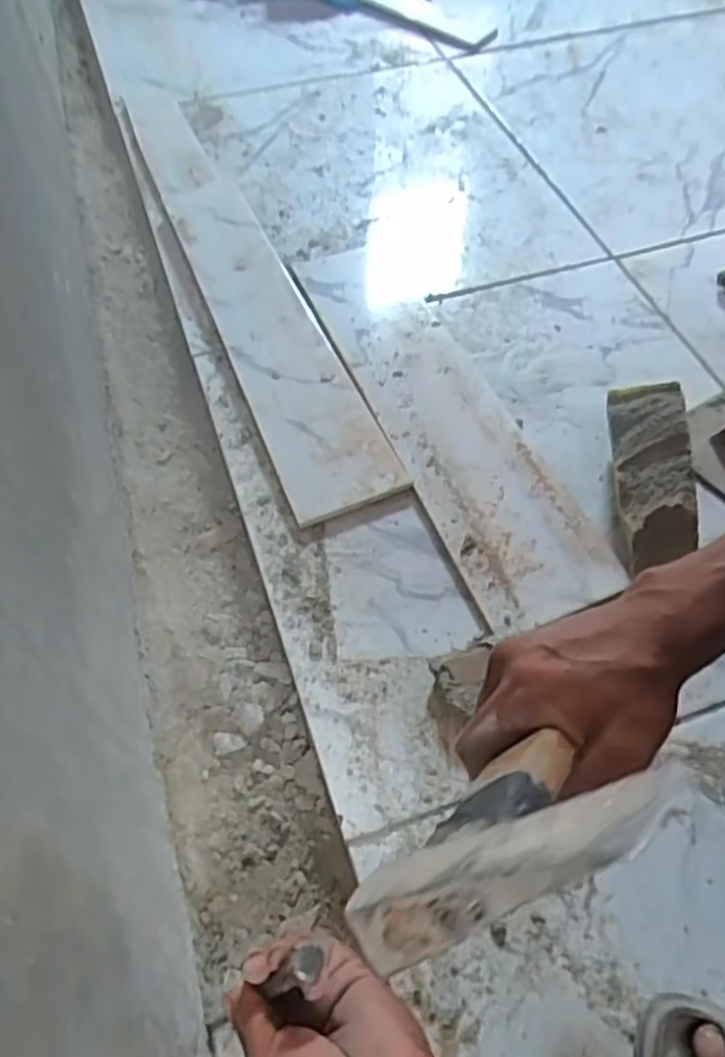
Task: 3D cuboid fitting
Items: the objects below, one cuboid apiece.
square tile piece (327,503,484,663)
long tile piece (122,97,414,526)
[{"bbox_3d":[0.025,0.046,0.605,0.107,0.004,0.133,-9,59,-7],"label":"square tile piece"},{"bbox_3d":[-0.143,-0.291,0.789,0.103,0.020,0.678,-20,61,-13],"label":"long tile piece"}]

